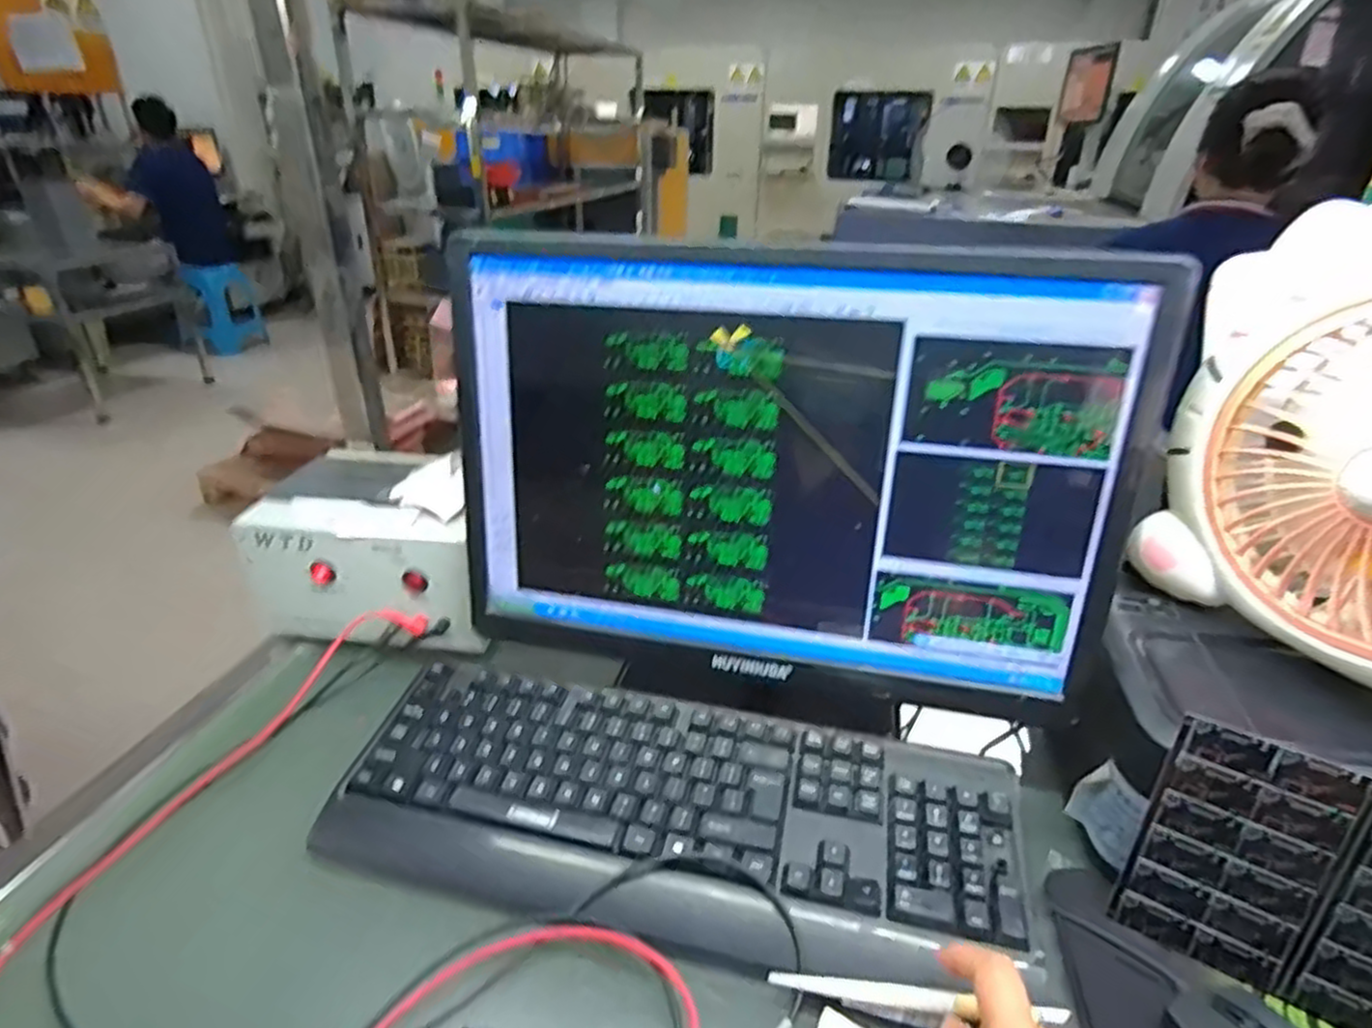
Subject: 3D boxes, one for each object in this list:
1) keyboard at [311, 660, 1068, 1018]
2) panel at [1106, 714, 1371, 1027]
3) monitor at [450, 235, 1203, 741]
[{"bbox_3d":[-0.006,0.193,0.474,0.431,0.037,0.161,8,30,11],"label":"keyboard"},{"bbox_3d":[0.335,0.200,0.378,0.165,0.141,0.006,18,21,28],"label":"panel"},{"bbox_3d":[0.055,-0.009,0.486,0.430,0.312,0.065,8,30,11],"label":"monitor"}]

